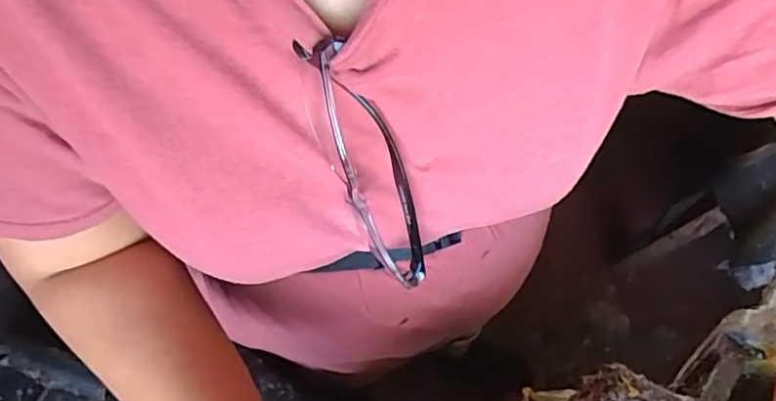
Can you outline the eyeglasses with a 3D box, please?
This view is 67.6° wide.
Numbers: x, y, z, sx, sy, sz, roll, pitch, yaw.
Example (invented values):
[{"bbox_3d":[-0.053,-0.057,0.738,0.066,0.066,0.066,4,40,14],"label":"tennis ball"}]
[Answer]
[{"bbox_3d":[-0.011,-0.013,0.262,0.030,0.135,0.029,-41,44,-21],"label":"eyeglasses"}]

